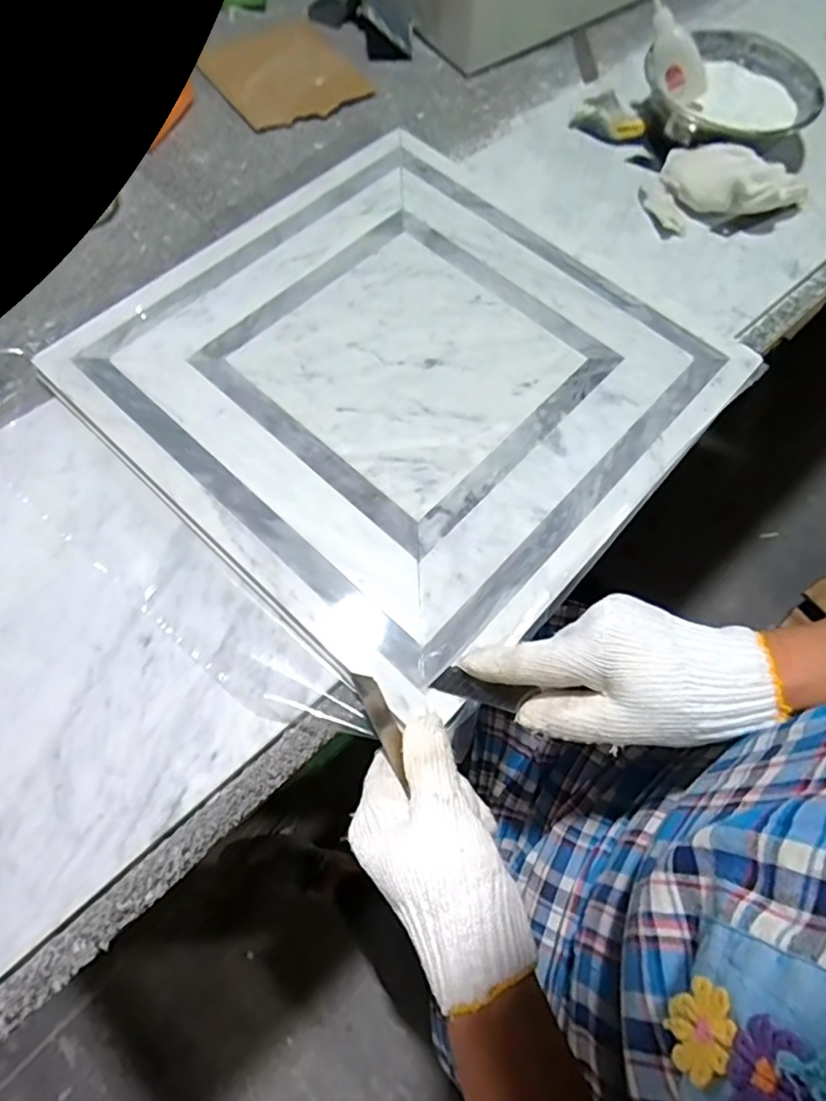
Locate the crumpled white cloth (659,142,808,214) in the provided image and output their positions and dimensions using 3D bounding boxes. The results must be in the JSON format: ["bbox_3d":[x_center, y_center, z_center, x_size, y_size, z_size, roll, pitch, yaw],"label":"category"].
[{"bbox_3d":[0.299,-0.338,0.527,0.129,0.032,0.057,14,68,3],"label":"crumpled white cloth"}]

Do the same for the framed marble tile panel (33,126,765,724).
[{"bbox_3d":[-0.002,-0.146,0.450,0.396,0.026,0.392,40,67,15],"label":"framed marble tile panel"}]

